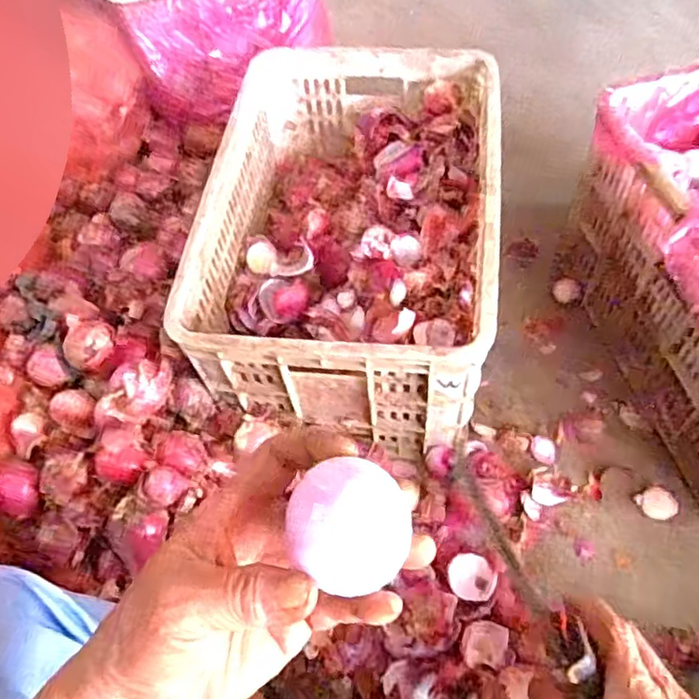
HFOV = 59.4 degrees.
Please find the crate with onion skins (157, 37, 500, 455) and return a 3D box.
[{"bbox_3d":[0.010,-0.165,0.870,0.353,0.234,0.535,4,59,7],"label":"crate with onion skins"}]

